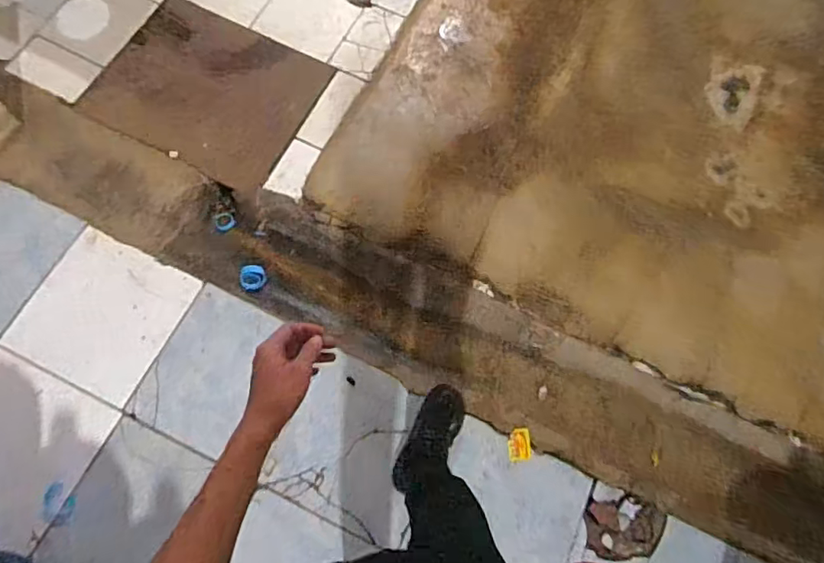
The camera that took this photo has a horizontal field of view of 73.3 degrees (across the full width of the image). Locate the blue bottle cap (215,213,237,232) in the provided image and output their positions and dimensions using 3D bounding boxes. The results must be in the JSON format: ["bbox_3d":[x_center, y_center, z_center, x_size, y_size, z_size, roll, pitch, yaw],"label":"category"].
[{"bbox_3d":[-0.589,-0.187,1.746,0.061,0.009,0.060,1,72,-2],"label":"blue bottle cap"}]

